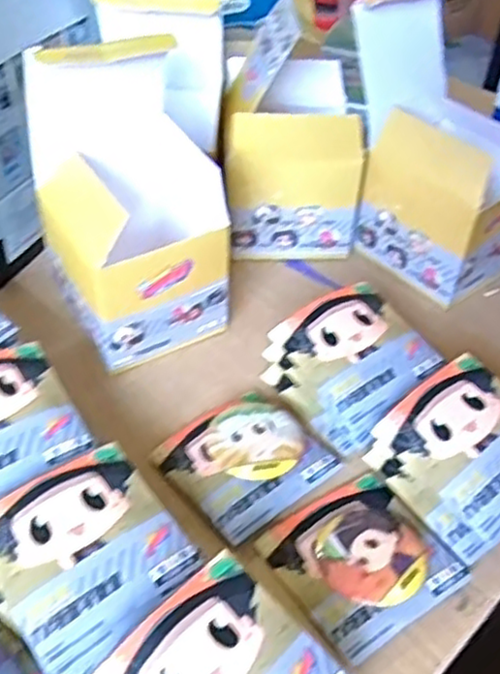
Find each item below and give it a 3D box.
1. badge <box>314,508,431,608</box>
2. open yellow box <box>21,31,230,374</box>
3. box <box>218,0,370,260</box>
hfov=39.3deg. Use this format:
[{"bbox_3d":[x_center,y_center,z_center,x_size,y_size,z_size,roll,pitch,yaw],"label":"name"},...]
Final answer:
[{"bbox_3d":[0.065,0.113,0.367,0.058,0.010,0.055,2,43,-2],"label":"badge"},{"bbox_3d":[-0.077,-0.084,0.445,0.103,0.183,0.103,-15,46,-19],"label":"open yellow box"},{"bbox_3d":[0.032,-0.156,0.530,0.103,0.164,0.098,2,43,-2],"label":"box"}]

